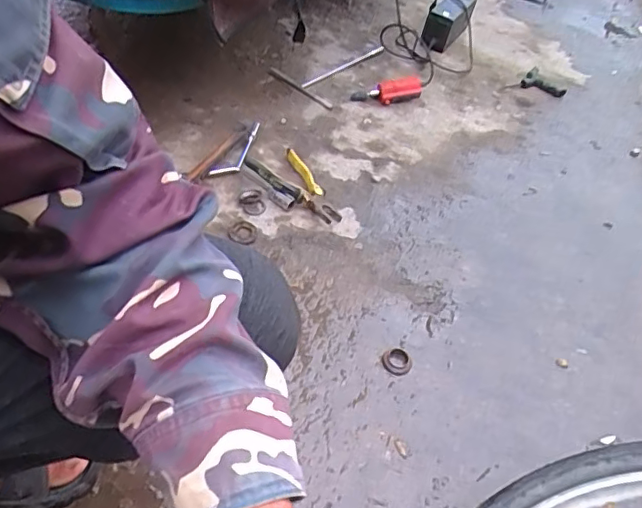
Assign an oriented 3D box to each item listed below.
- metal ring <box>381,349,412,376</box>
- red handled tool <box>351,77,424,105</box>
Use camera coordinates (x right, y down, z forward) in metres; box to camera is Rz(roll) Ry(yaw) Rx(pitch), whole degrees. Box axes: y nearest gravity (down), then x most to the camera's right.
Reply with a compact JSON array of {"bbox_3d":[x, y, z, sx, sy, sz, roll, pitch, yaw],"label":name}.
[{"bbox_3d":[0.106,0.151,0.782,0.042,0.009,0.041,3,48,-4],"label":"metal ring"},{"bbox_3d":[0.143,-0.344,1.179,0.146,0.049,0.045,-6,49,-13],"label":"red handled tool"}]

